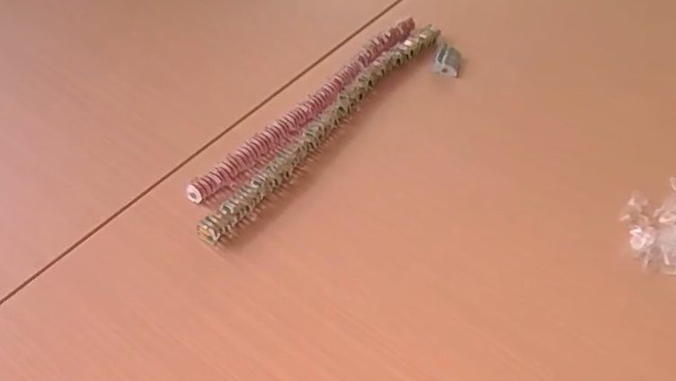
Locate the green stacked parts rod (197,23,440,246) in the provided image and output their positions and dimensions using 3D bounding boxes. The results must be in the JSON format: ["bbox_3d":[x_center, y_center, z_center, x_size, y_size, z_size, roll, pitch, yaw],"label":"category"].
[{"bbox_3d":[0.000,-0.059,0.413,0.021,0.015,0.286,31,55,19],"label":"green stacked parts rod"}]

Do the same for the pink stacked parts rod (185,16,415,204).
[{"bbox_3d":[-0.013,-0.073,0.422,0.017,0.016,0.266,32,56,19],"label":"pink stacked parts rod"}]

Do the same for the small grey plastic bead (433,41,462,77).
[{"bbox_3d":[0.097,-0.115,0.474,0.023,0.012,0.029,12,49,4],"label":"small grey plastic bead"}]

